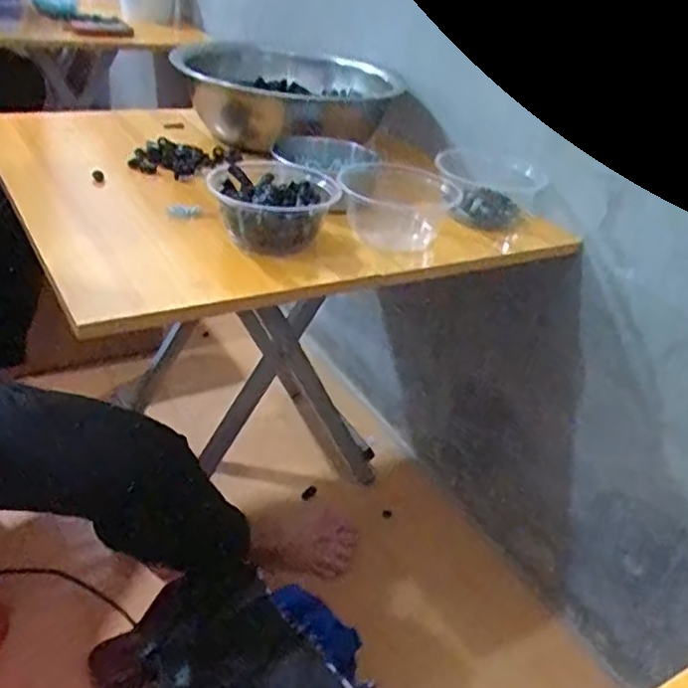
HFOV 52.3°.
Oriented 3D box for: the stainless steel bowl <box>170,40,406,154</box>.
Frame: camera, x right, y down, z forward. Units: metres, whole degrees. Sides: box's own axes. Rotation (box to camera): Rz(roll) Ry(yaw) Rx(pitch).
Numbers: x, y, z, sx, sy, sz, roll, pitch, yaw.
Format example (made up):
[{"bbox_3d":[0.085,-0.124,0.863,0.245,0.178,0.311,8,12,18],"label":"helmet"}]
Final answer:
[{"bbox_3d":[-0.083,-0.376,1.071,0.302,0.105,0.284,-6,35,-21],"label":"stainless steel bowl"}]

